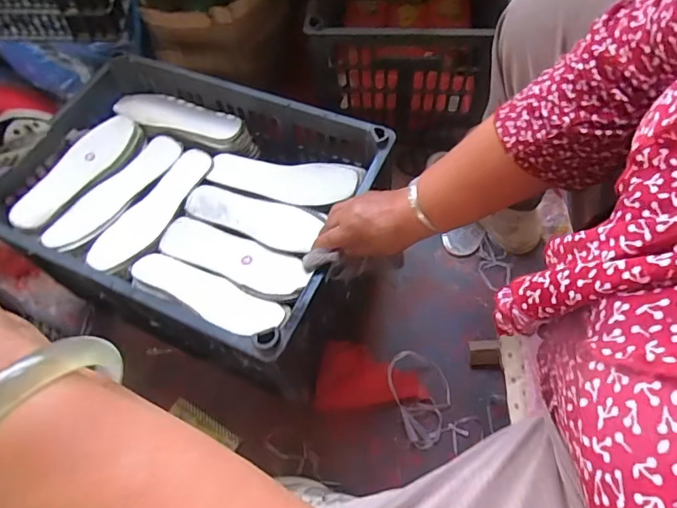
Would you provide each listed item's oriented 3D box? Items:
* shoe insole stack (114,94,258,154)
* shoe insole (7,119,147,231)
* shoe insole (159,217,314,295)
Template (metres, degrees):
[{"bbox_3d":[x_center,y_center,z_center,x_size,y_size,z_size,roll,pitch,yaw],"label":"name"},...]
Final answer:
[{"bbox_3d":[-0.256,-0.208,0.754,0.243,0.047,0.076,20,59,16],"label":"shoe insole stack"},{"bbox_3d":[-0.394,-0.128,0.687,0.058,0.029,0.225,23,60,17],"label":"shoe insole"},{"bbox_3d":[-0.139,0.002,0.605,0.221,0.015,0.064,19,59,21],"label":"shoe insole"}]

